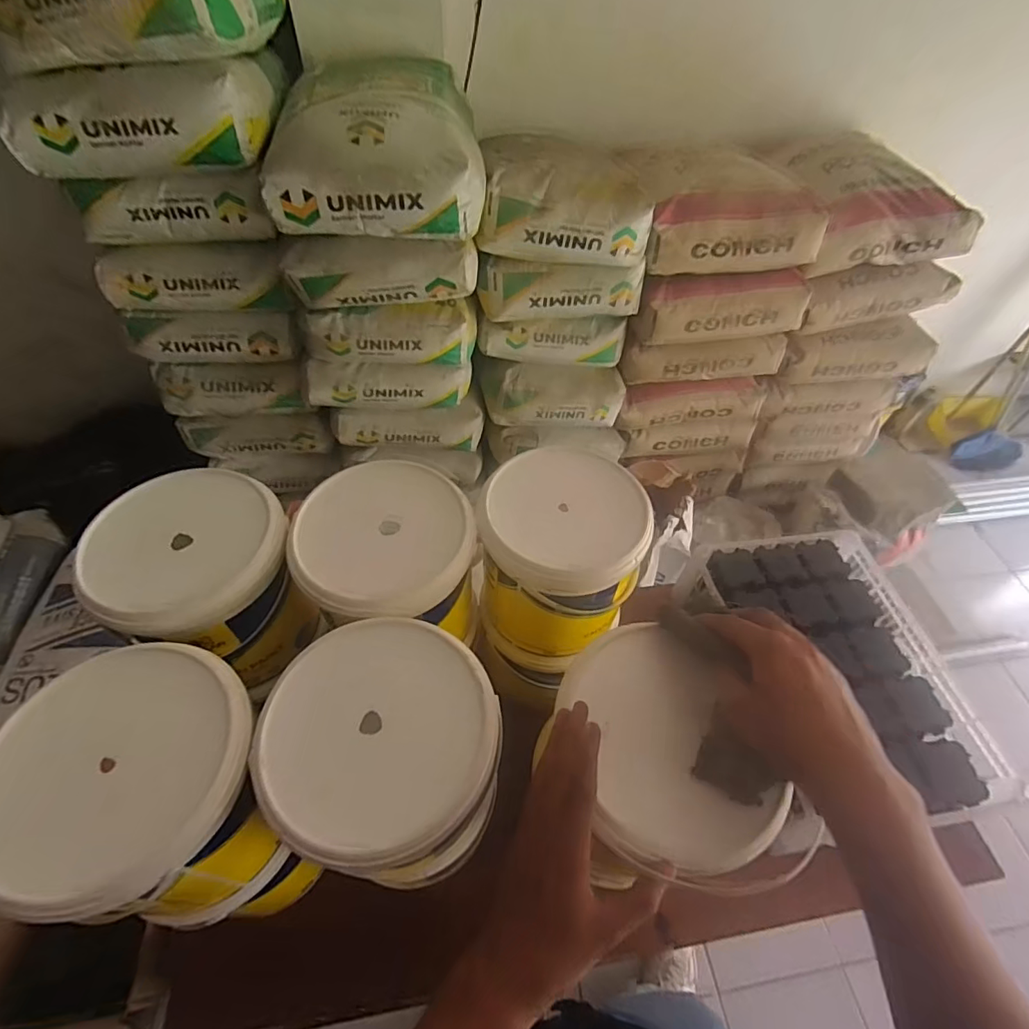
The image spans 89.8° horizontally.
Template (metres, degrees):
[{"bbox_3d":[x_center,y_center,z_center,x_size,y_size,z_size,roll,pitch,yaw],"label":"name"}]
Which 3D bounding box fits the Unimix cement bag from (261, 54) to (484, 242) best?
[{"bbox_3d":[-0.230,-0.710,0.974,0.355,0.152,0.495,2,52,-1],"label":"Unimix cement bag"}]

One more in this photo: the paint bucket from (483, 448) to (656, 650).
[{"bbox_3d":[0.050,0.052,0.610,0.176,0.181,0.167,1,52,-2],"label":"paint bucket"}]

